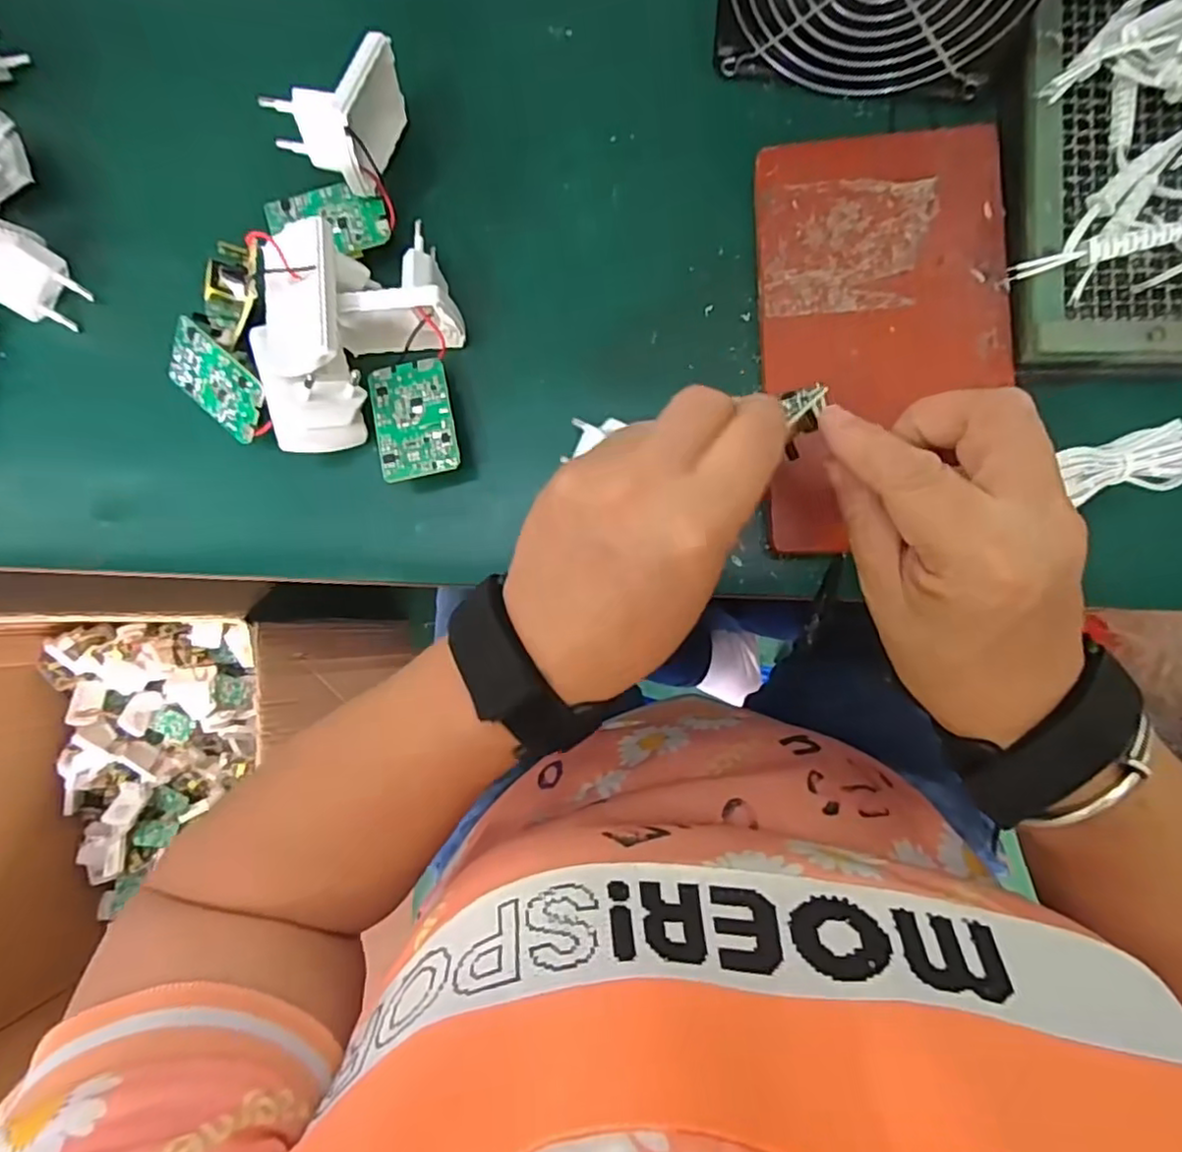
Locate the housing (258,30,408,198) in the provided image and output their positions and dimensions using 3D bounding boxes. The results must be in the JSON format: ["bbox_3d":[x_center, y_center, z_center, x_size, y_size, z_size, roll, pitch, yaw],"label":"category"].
[{"bbox_3d":[-0.114,-0.209,0.289,0.042,0.040,0.065,12,69,6],"label":"housing"}]

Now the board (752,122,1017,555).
[{"bbox_3d":[0.124,-0.102,0.275,0.098,0.012,0.173,-3,86,7],"label":"board"}]

